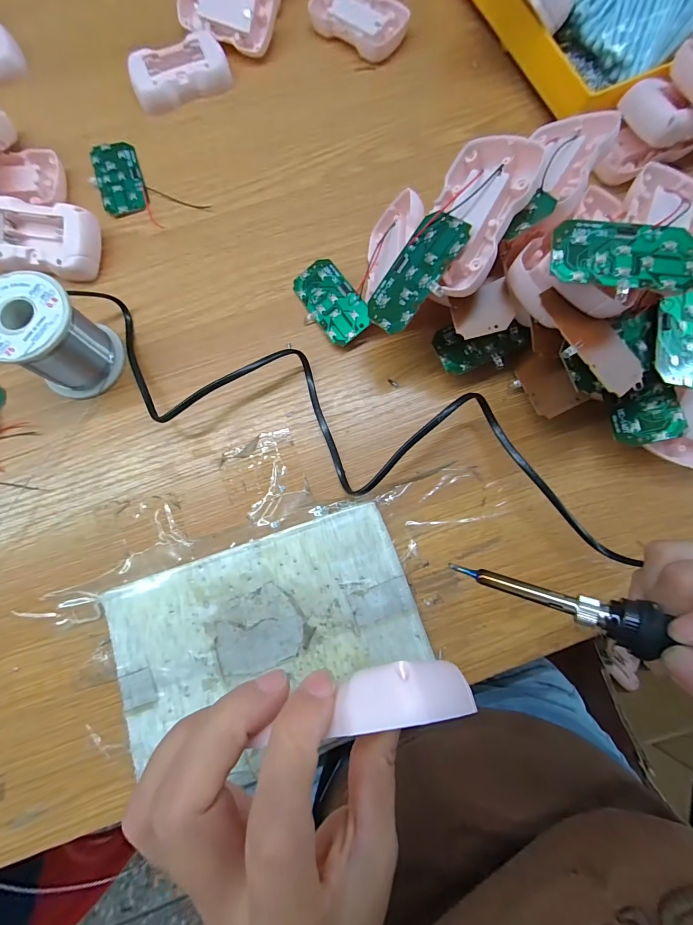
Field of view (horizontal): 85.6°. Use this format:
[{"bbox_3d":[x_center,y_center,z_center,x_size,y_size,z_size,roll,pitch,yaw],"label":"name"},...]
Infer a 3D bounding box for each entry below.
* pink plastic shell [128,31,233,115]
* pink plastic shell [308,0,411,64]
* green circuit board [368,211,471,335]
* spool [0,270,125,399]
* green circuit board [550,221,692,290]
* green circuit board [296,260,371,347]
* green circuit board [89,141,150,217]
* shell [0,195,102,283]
[{"bbox_3d":[-0.151,-0.355,0.341,0.085,0.018,0.050,-21,80,-5],"label":"pink plastic shell"},{"bbox_3d":[0.010,-0.413,0.349,0.088,0.017,0.055,32,80,6],"label":"pink plastic shell"},{"bbox_3d":[0.043,-0.119,0.236,0.036,0.004,0.073,49,113,28],"label":"green circuit board"},{"bbox_3d":[-0.206,-0.086,0.263,0.059,0.062,0.060,33,80,6],"label":"spool"},{"bbox_3d":[0.149,-0.111,0.201,0.072,0.004,0.037,5,83,6],"label":"green circuit board"},{"bbox_3d":[-0.012,-0.127,0.294,0.036,0.004,0.073,-37,75,10],"label":"green circuit board"},{"bbox_3d":[-0.198,-0.249,0.325,0.037,0.004,0.076,-18,79,-4],"label":"green circuit board"},{"bbox_3d":[-0.242,-0.177,0.300,0.083,0.022,0.051,9,99,1],"label":"shell"}]

